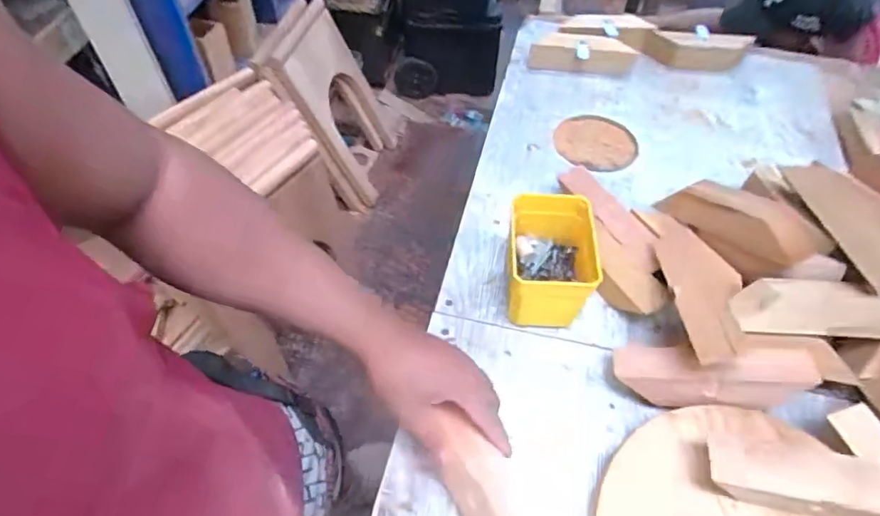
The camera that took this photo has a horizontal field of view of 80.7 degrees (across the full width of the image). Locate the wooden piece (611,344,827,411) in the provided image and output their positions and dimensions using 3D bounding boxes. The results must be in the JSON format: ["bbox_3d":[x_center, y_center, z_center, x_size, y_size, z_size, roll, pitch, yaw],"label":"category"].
[{"bbox_3d":[0.246,0.105,0.472,0.162,0.037,0.052,-1,52,16],"label":"wooden piece"}]

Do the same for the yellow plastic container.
[{"bbox_3d":[0.111,0.005,0.543,0.075,0.097,0.110,4,53,3],"label":"yellow plastic container"}]

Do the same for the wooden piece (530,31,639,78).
[{"bbox_3d":[0.219,-0.311,0.797,0.157,0.045,0.055,14,55,10],"label":"wooden piece"}]

